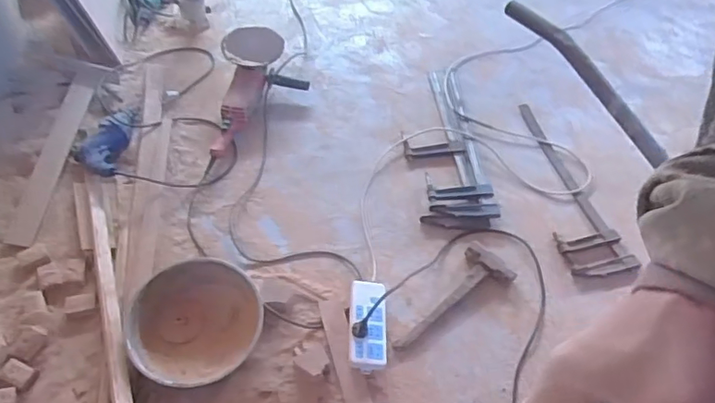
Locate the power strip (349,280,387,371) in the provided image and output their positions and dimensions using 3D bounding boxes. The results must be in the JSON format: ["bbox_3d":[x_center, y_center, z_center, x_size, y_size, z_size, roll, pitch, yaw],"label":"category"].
[{"bbox_3d":[0.023,0.267,1.223,0.080,0.051,0.199,1,53,-1],"label":"power strip"}]

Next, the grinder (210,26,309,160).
[{"bbox_3d":[-0.294,-0.287,1.583,0.231,0.141,0.413,15,73,6],"label":"grinder"}]

